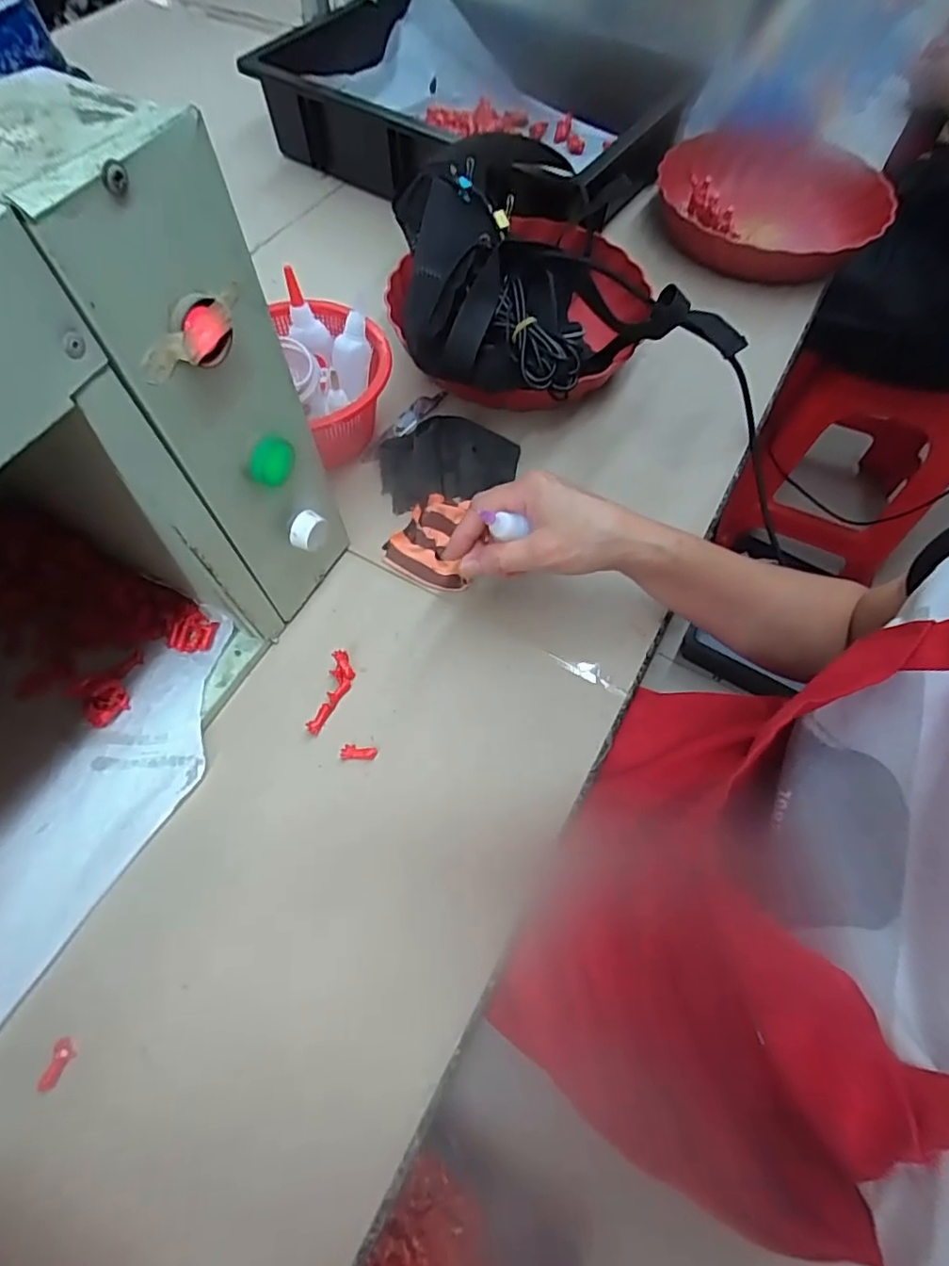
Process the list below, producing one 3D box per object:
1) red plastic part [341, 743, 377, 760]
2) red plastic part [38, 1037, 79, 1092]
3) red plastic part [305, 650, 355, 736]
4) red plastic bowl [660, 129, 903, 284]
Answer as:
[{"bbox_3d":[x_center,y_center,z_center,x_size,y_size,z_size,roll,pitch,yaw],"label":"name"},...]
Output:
[{"bbox_3d":[-0.079,0.082,0.396,0.025,0.008,0.010,3,63,-2],"label":"red plastic part"},{"bbox_3d":[-0.227,0.236,0.316,0.011,0.004,0.024,12,63,3],"label":"red plastic part"},{"bbox_3d":[-0.101,0.042,0.411,0.018,0.015,0.060,15,64,7],"label":"red plastic part"},{"bbox_3d":[0.327,-0.476,0.654,0.228,0.055,0.237,-39,70,-18],"label":"red plastic bowl"}]

